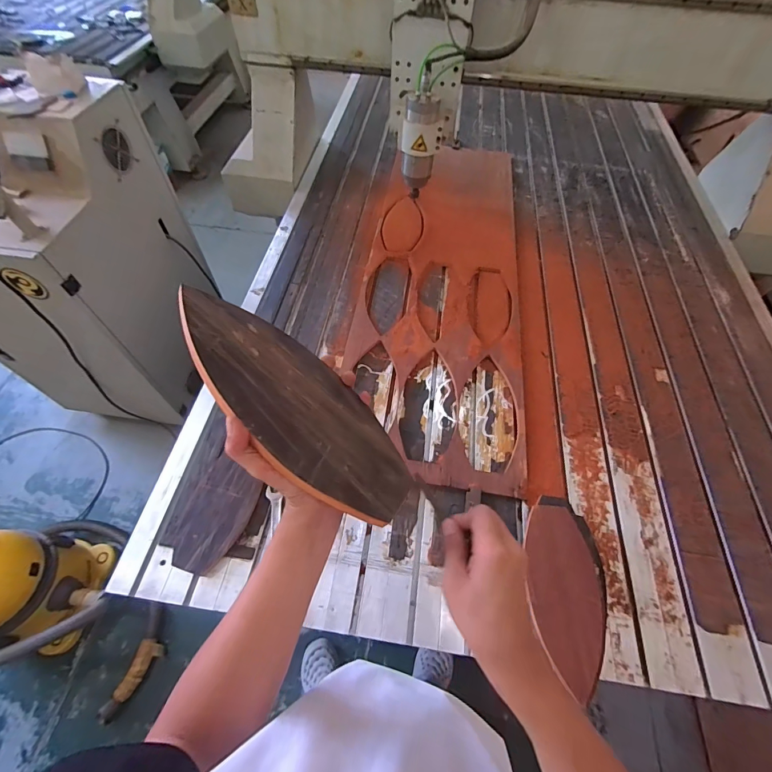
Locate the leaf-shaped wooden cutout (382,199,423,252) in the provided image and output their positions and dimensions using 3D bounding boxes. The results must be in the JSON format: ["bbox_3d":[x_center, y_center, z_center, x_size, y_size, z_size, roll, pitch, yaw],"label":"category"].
[{"bbox_3d":[0.055,-0.528,1.230,0.121,0.013,0.258,5,58,2],"label":"leaf-shaped wooden cutout"}]

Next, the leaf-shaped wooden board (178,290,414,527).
[{"bbox_3d":[-0.085,0.014,0.363,0.274,0.005,0.117,43,40,-2],"label":"leaf-shaped wooden board"}]

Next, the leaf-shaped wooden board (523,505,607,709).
[{"bbox_3d":[0.315,0.352,0.650,0.125,0.017,0.273,3,61,1],"label":"leaf-shaped wooden board"}]

